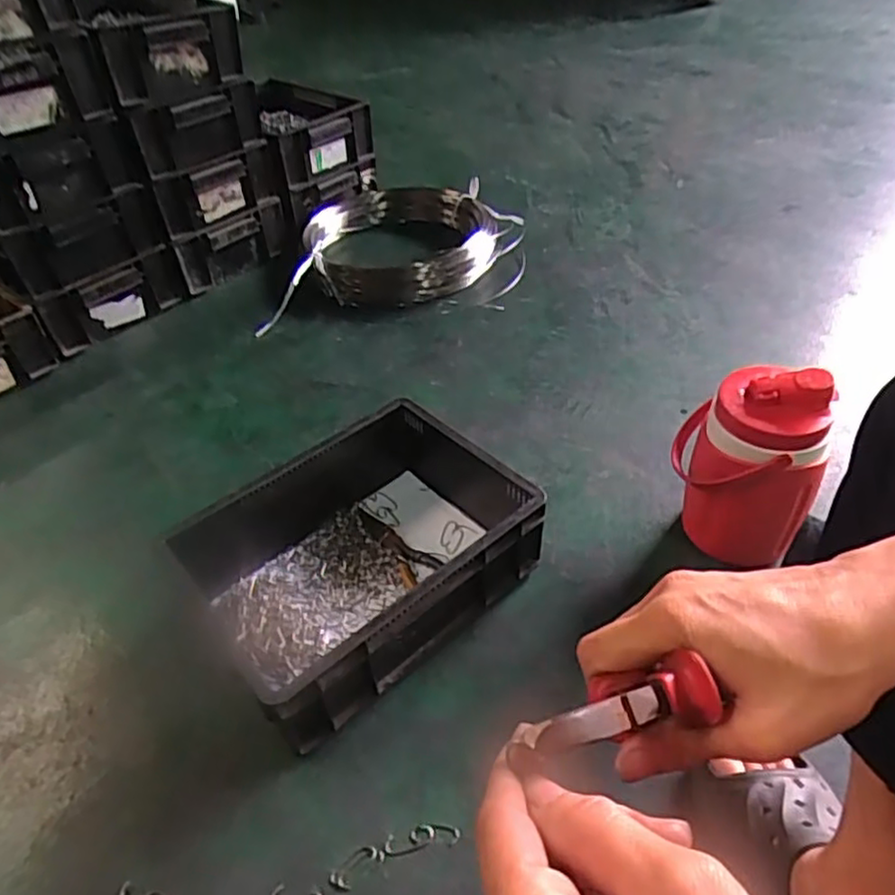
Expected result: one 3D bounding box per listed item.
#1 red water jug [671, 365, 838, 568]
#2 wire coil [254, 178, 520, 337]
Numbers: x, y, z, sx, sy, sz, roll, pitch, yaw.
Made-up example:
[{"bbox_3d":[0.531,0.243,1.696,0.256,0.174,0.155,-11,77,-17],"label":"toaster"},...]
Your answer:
[{"bbox_3d":[0.312,0.025,0.716,0.119,0.232,0.119,-2,42,2],"label":"red water jug"},{"bbox_3d":[-0.115,-0.420,1.329,0.478,0.085,0.411,-10,42,-8],"label":"wire coil"}]

